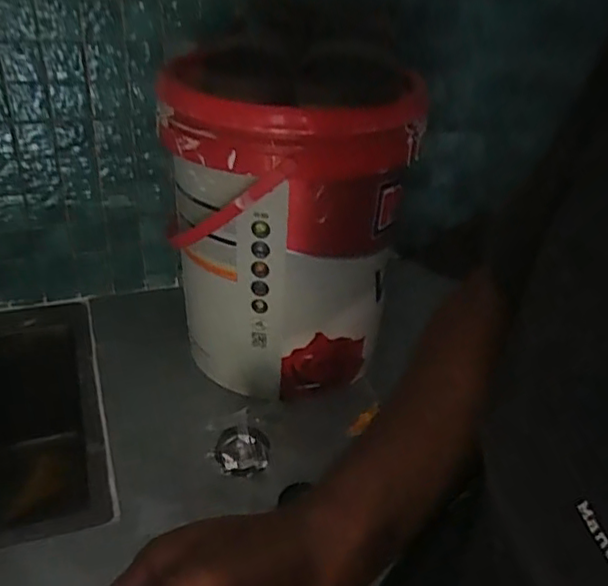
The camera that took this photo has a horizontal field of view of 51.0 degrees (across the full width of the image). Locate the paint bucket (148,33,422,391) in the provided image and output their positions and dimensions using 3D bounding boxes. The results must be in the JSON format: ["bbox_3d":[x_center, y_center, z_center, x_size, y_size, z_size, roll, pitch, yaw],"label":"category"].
[{"bbox_3d":[-0.015,-0.117,0.832,0.275,0.392,0.318,5,31,3],"label":"paint bucket"}]

